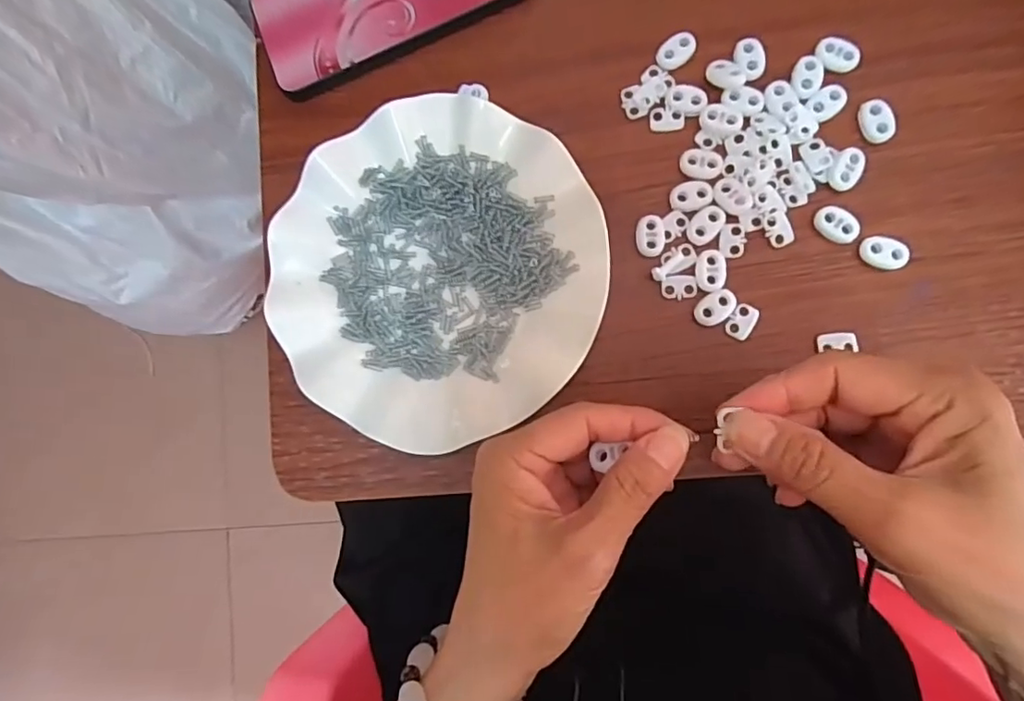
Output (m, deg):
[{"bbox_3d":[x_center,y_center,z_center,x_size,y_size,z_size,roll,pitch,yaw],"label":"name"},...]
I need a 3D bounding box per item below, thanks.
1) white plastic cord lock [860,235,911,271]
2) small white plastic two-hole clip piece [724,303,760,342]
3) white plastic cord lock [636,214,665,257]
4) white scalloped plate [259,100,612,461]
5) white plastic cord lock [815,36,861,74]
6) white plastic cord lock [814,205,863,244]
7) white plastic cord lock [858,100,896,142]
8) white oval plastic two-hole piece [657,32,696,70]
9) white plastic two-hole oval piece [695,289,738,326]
[{"bbox_3d":[0.192,-0.050,0.290,0.022,0.005,0.015,15,88,8],"label":"white plastic cord lock"},{"bbox_3d":[0.123,-0.015,0.299,0.013,0.004,0.020,35,91,8],"label":"small white plastic two-hole clip piece"},{"bbox_3d":[0.076,-0.063,0.308,0.015,0.004,0.022,0,86,7],"label":"white plastic cord lock"},{"bbox_3d":[-0.043,-0.043,0.312,0.178,0.022,0.181,0,86,7],"label":"white scalloped plate"},{"bbox_3d":[0.174,-0.158,0.300,0.023,0.004,0.017,20,89,8],"label":"white plastic cord lock"},{"bbox_3d":[0.171,-0.066,0.295,0.023,0.005,0.016,44,92,8],"label":"white plastic cord lock"},{"bbox_3d":[0.192,-0.121,0.295,0.014,0.004,0.022,-19,84,5],"label":"white plastic cord lock"},{"bbox_3d":[0.092,-0.167,0.314,0.022,0.005,0.015,-31,83,4],"label":"white oval plastic two-hole piece"},{"bbox_3d":[0.109,-0.023,0.300,0.023,0.004,0.016,-33,83,3],"label":"white plastic two-hole oval piece"}]

